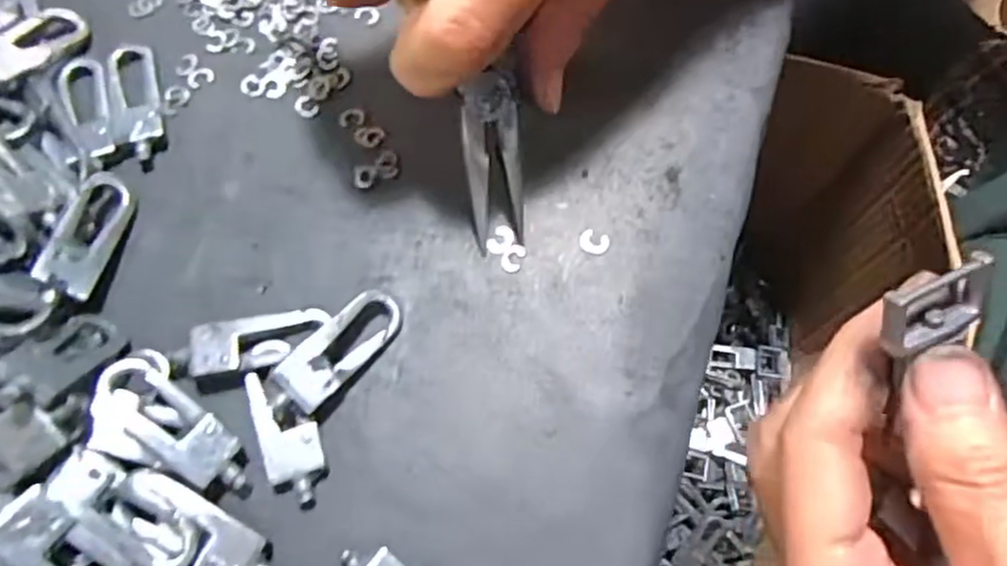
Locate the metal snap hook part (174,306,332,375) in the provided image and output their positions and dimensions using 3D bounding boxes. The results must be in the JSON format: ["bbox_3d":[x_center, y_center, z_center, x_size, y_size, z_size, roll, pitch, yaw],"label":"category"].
[{"bbox_3d":[-0.069,0.016,0.193,0.040,0.008,0.014,-11,71,-5],"label":"metal snap hook part"}]

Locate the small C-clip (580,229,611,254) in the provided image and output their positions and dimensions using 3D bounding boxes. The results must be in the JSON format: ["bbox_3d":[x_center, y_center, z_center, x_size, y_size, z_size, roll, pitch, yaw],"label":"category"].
[{"bbox_3d":[0.027,-0.013,0.209,0.009,0.004,0.007,23,72,7],"label":"small C-clip"}]

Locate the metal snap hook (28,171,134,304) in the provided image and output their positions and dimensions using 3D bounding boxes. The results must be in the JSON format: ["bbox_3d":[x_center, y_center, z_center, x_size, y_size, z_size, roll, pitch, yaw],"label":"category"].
[{"bbox_3d":[-0.118,-0.014,0.200,0.017,0.008,0.038,32,51,-36],"label":"metal snap hook"}]

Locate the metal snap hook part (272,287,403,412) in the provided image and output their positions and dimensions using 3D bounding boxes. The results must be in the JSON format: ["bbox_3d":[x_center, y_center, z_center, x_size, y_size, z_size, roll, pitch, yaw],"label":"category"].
[{"bbox_3d":[-0.044,0.017,0.193,0.015,0.007,0.038,39,61,12],"label":"metal snap hook part"}]

